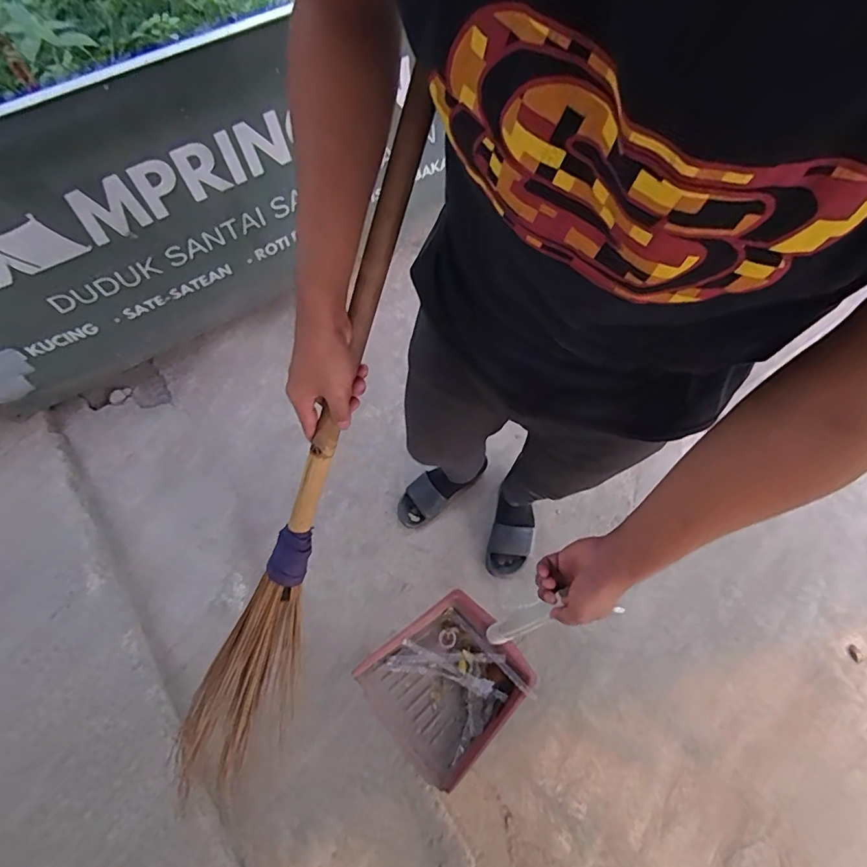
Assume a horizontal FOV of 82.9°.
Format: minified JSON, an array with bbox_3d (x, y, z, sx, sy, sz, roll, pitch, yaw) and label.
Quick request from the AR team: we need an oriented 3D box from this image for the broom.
[{"bbox_3d":[-0.170,0.118,0.583,0.105,0.070,0.936,26,111,10],"label":"broom"}]

